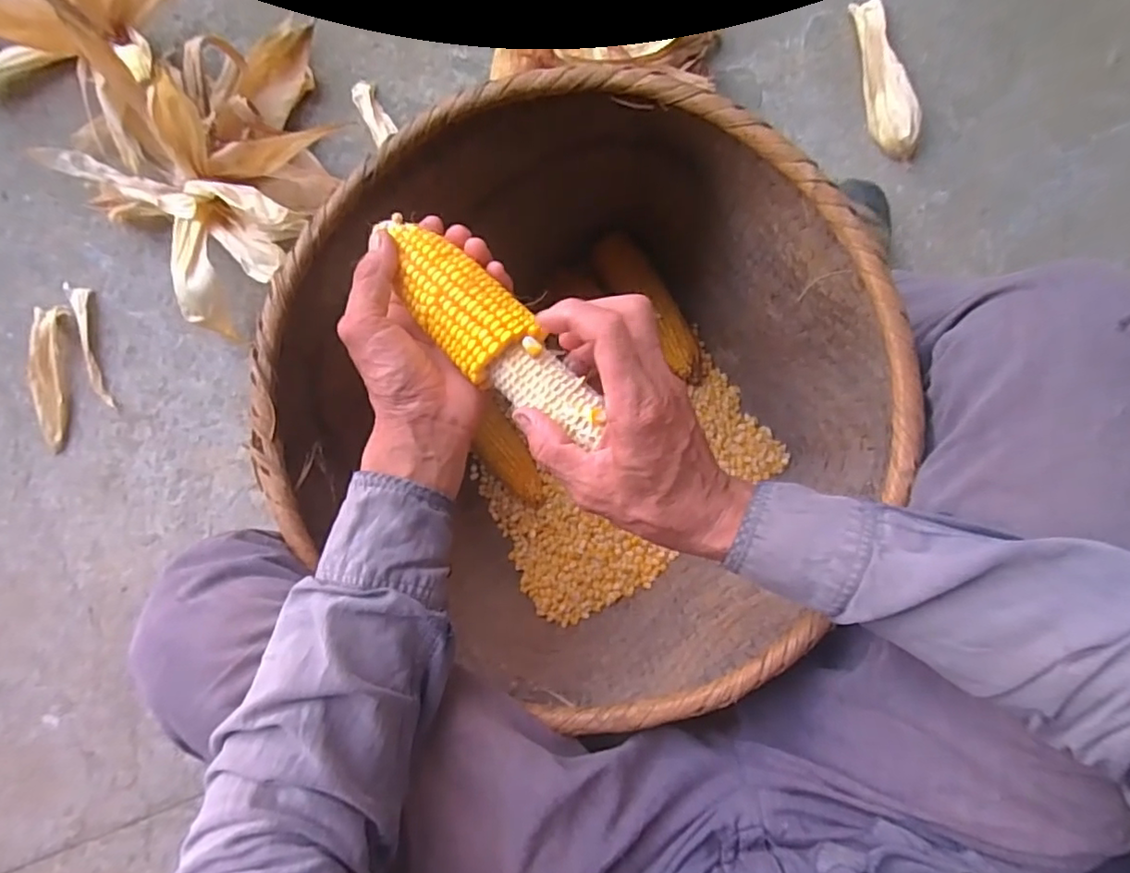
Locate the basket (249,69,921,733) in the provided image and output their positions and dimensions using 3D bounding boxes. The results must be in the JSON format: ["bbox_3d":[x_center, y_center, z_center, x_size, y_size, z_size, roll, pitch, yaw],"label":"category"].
[{"bbox_3d":[0.023,-0.025,0.588,0.454,0.379,0.462,0,88,4],"label":"basket"}]

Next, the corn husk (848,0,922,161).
[{"bbox_3d":[0.429,-0.480,0.779,0.052,0.035,0.216,-10,88,4],"label":"corn husk"}]

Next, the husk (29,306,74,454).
[{"bbox_3d":[-0.756,-0.086,0.854,0.050,0.024,0.206,2,89,4],"label":"husk"}]

